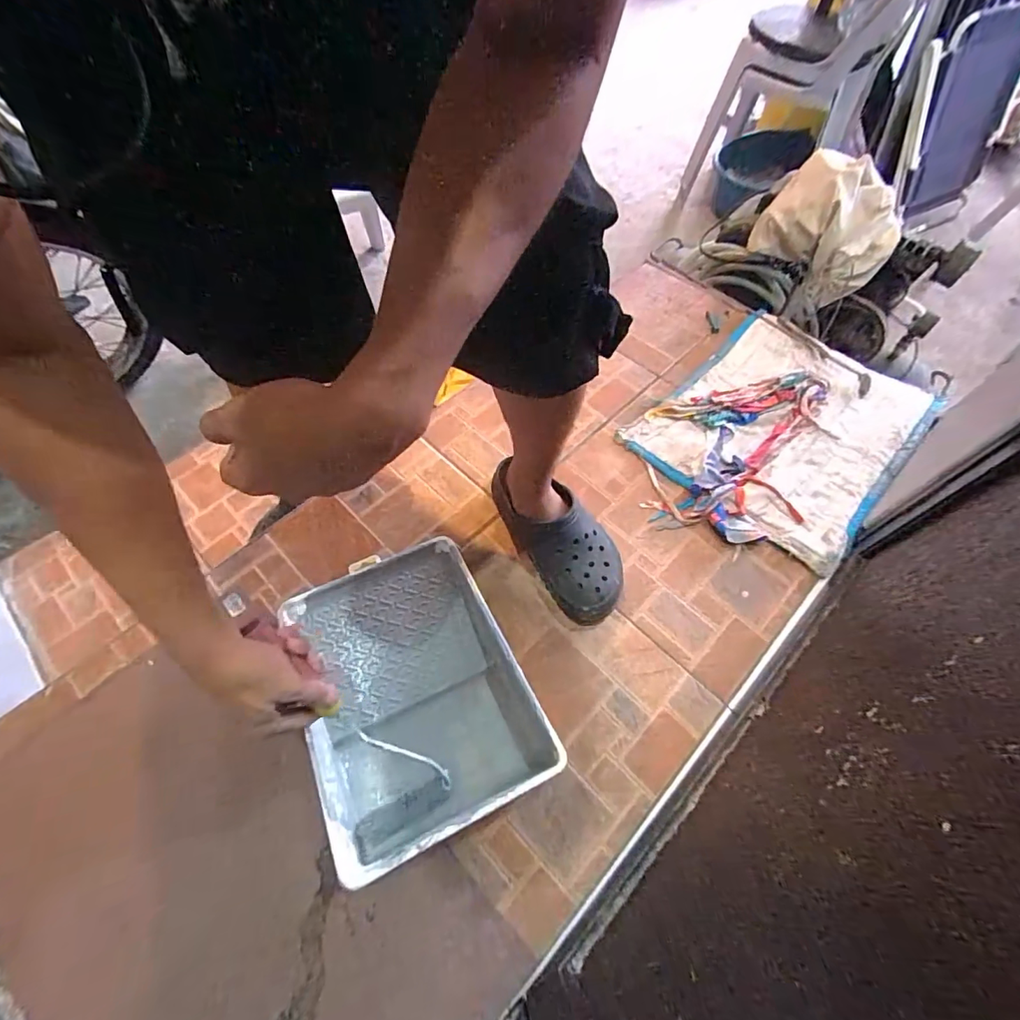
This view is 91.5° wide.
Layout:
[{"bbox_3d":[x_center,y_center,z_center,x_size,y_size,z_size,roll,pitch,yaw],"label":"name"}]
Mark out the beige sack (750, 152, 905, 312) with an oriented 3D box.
[{"bbox_3d":[0.613,-0.534,0.969,0.239,0.186,0.194,37,66,17],"label":"beige sack"}]

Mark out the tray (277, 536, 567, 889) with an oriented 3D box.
[{"bbox_3d":[-0.121,0.213,0.612,0.244,0.066,0.325,-24,63,-13],"label":"tray"}]

